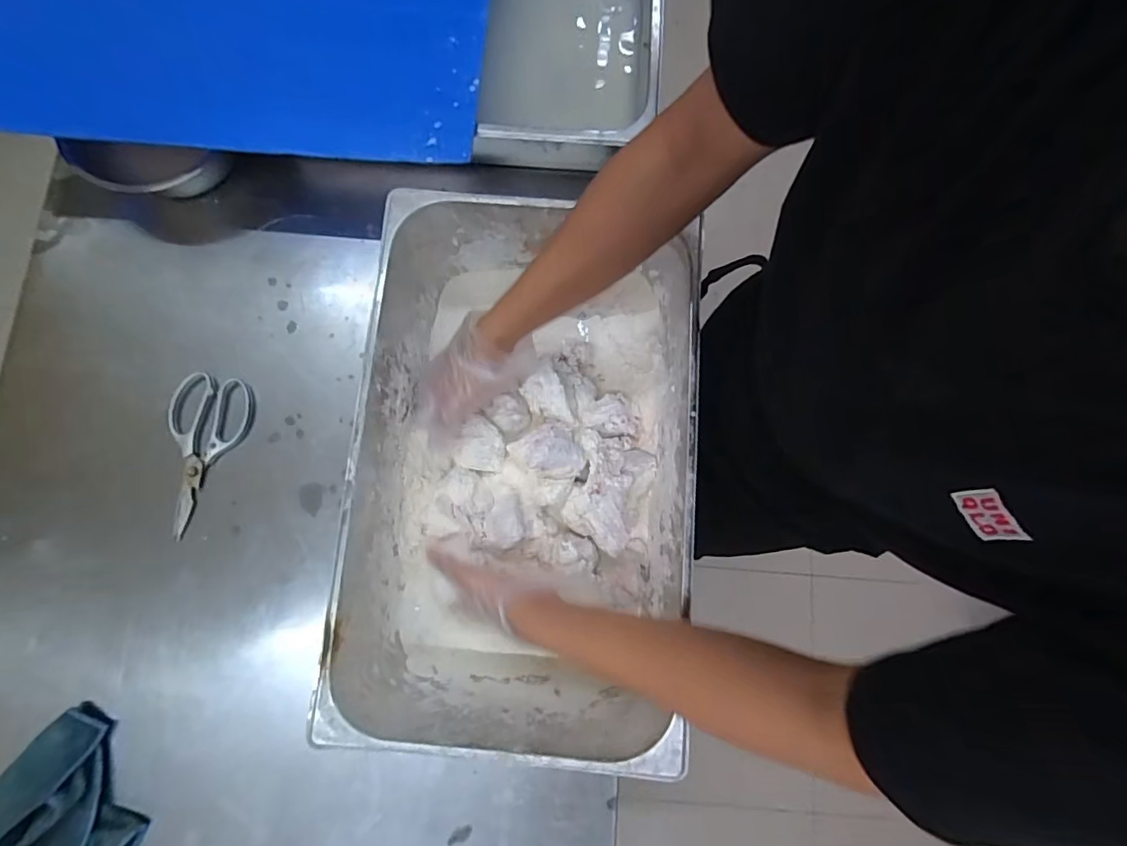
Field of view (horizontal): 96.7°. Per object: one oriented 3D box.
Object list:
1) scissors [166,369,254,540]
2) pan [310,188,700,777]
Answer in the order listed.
[{"bbox_3d":[-0.441,0.037,0.607,0.088,0.017,0.195,9,80,2],"label":"scissors"},{"bbox_3d":[-0.039,0.042,0.541,0.316,0.155,0.509,4,80,1],"label":"pan"}]

